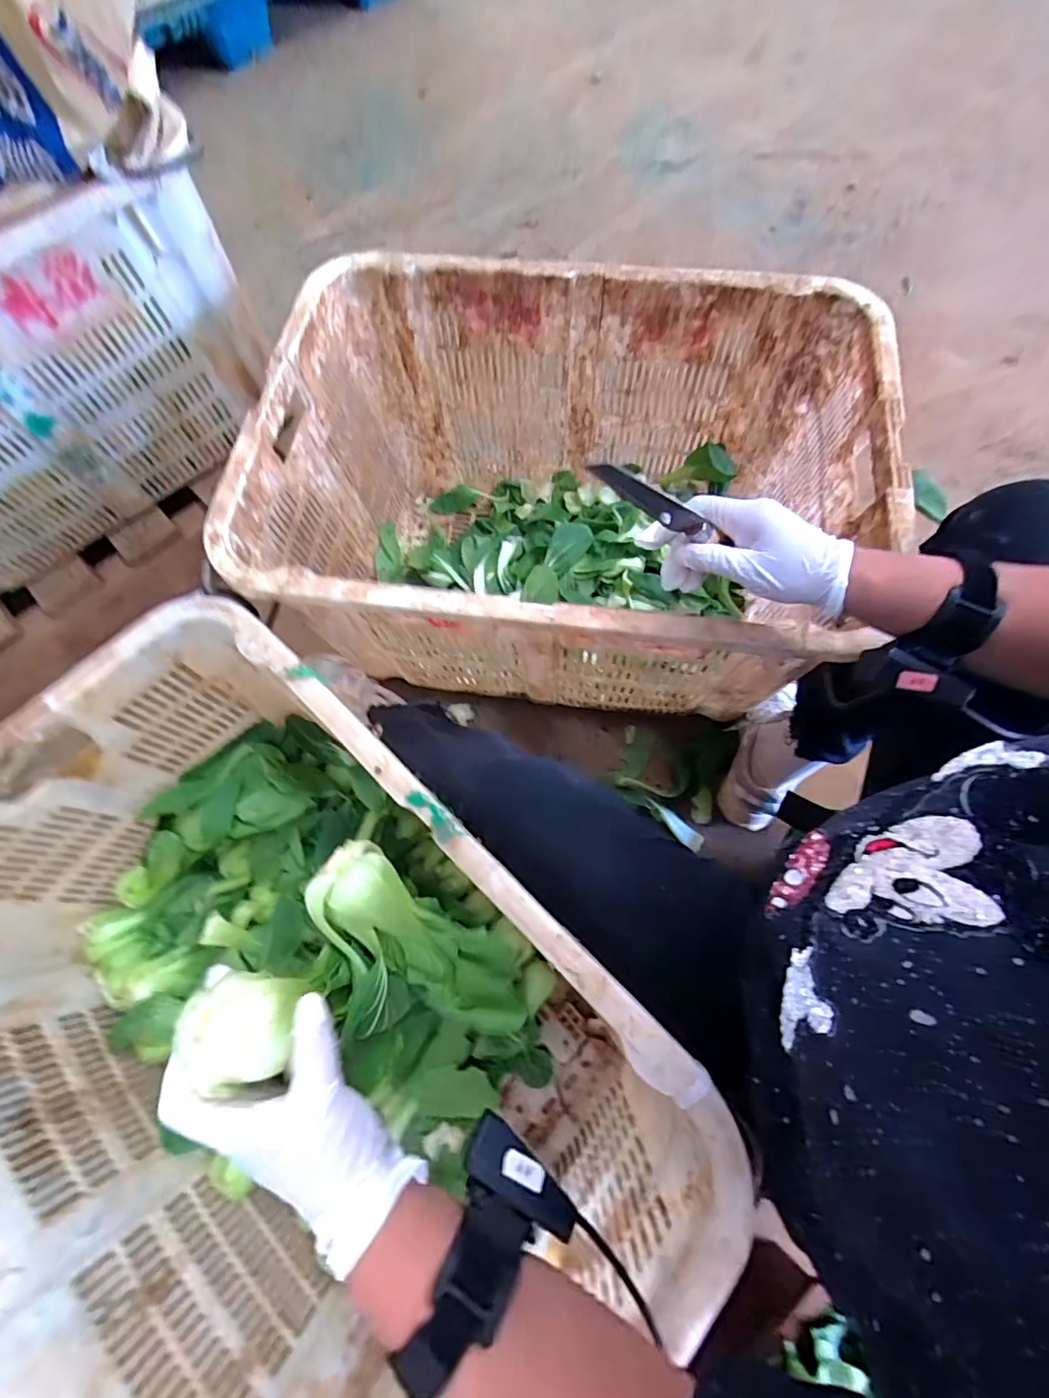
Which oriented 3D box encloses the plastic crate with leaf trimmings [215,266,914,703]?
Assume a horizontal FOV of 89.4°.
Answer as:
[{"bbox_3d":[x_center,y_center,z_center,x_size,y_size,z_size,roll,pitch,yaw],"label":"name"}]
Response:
[{"bbox_3d":[0.050,-0.229,0.711,0.649,0.353,0.463,7,71,5],"label":"plastic crate with leaf trimmings"}]

